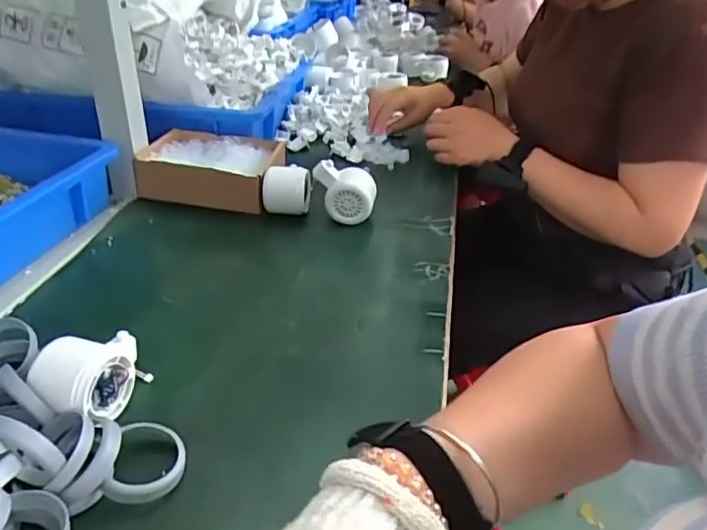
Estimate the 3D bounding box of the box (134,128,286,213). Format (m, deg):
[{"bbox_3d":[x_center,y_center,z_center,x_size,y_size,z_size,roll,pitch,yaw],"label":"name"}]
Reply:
[{"bbox_3d":[-0.186,-0.128,0.742,0.166,0.058,0.138,5,33,8],"label":"box"}]

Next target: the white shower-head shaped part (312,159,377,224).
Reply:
[{"bbox_3d":[-0.009,-0.089,0.676,0.072,0.071,0.055,0,33,0],"label":"white shower-head shaped part"}]

